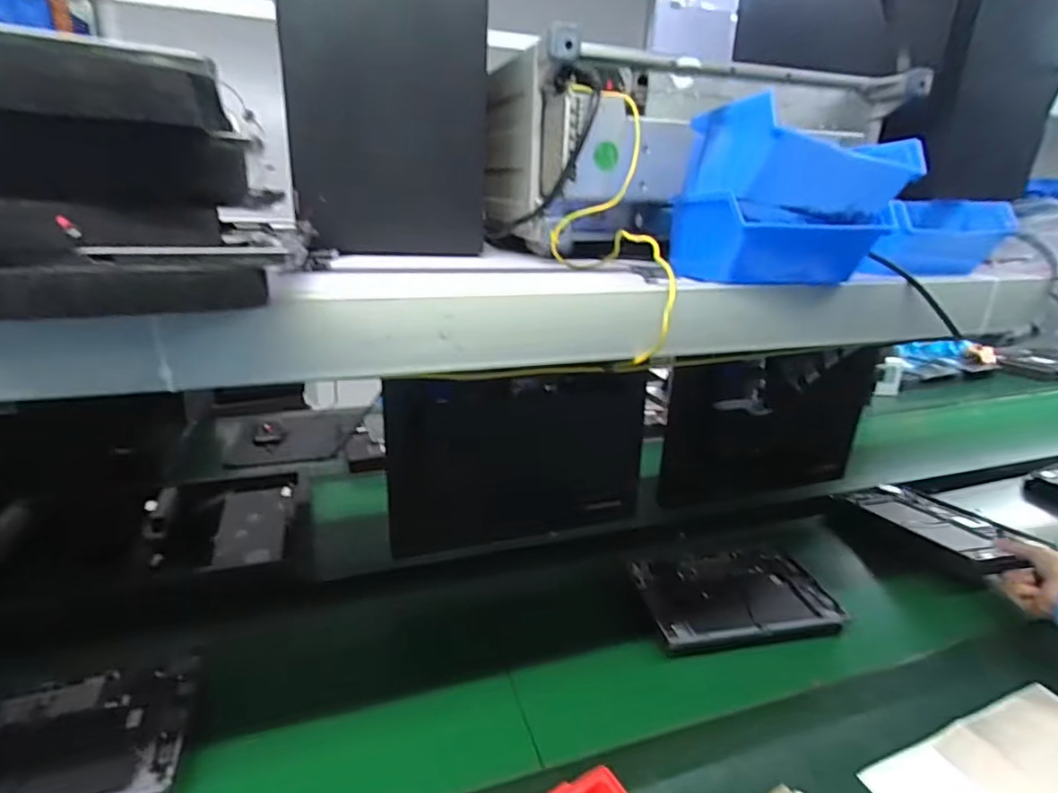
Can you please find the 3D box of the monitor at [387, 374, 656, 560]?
[{"bbox_3d":[-0.007,0.080,0.766,0.359,0.253,0.035,-3,21,-17],"label":"monitor"}]

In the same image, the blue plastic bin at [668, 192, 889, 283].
[{"bbox_3d":[0.185,-0.122,0.446,0.112,0.059,0.120,0,21,-11],"label":"blue plastic bin"}]

